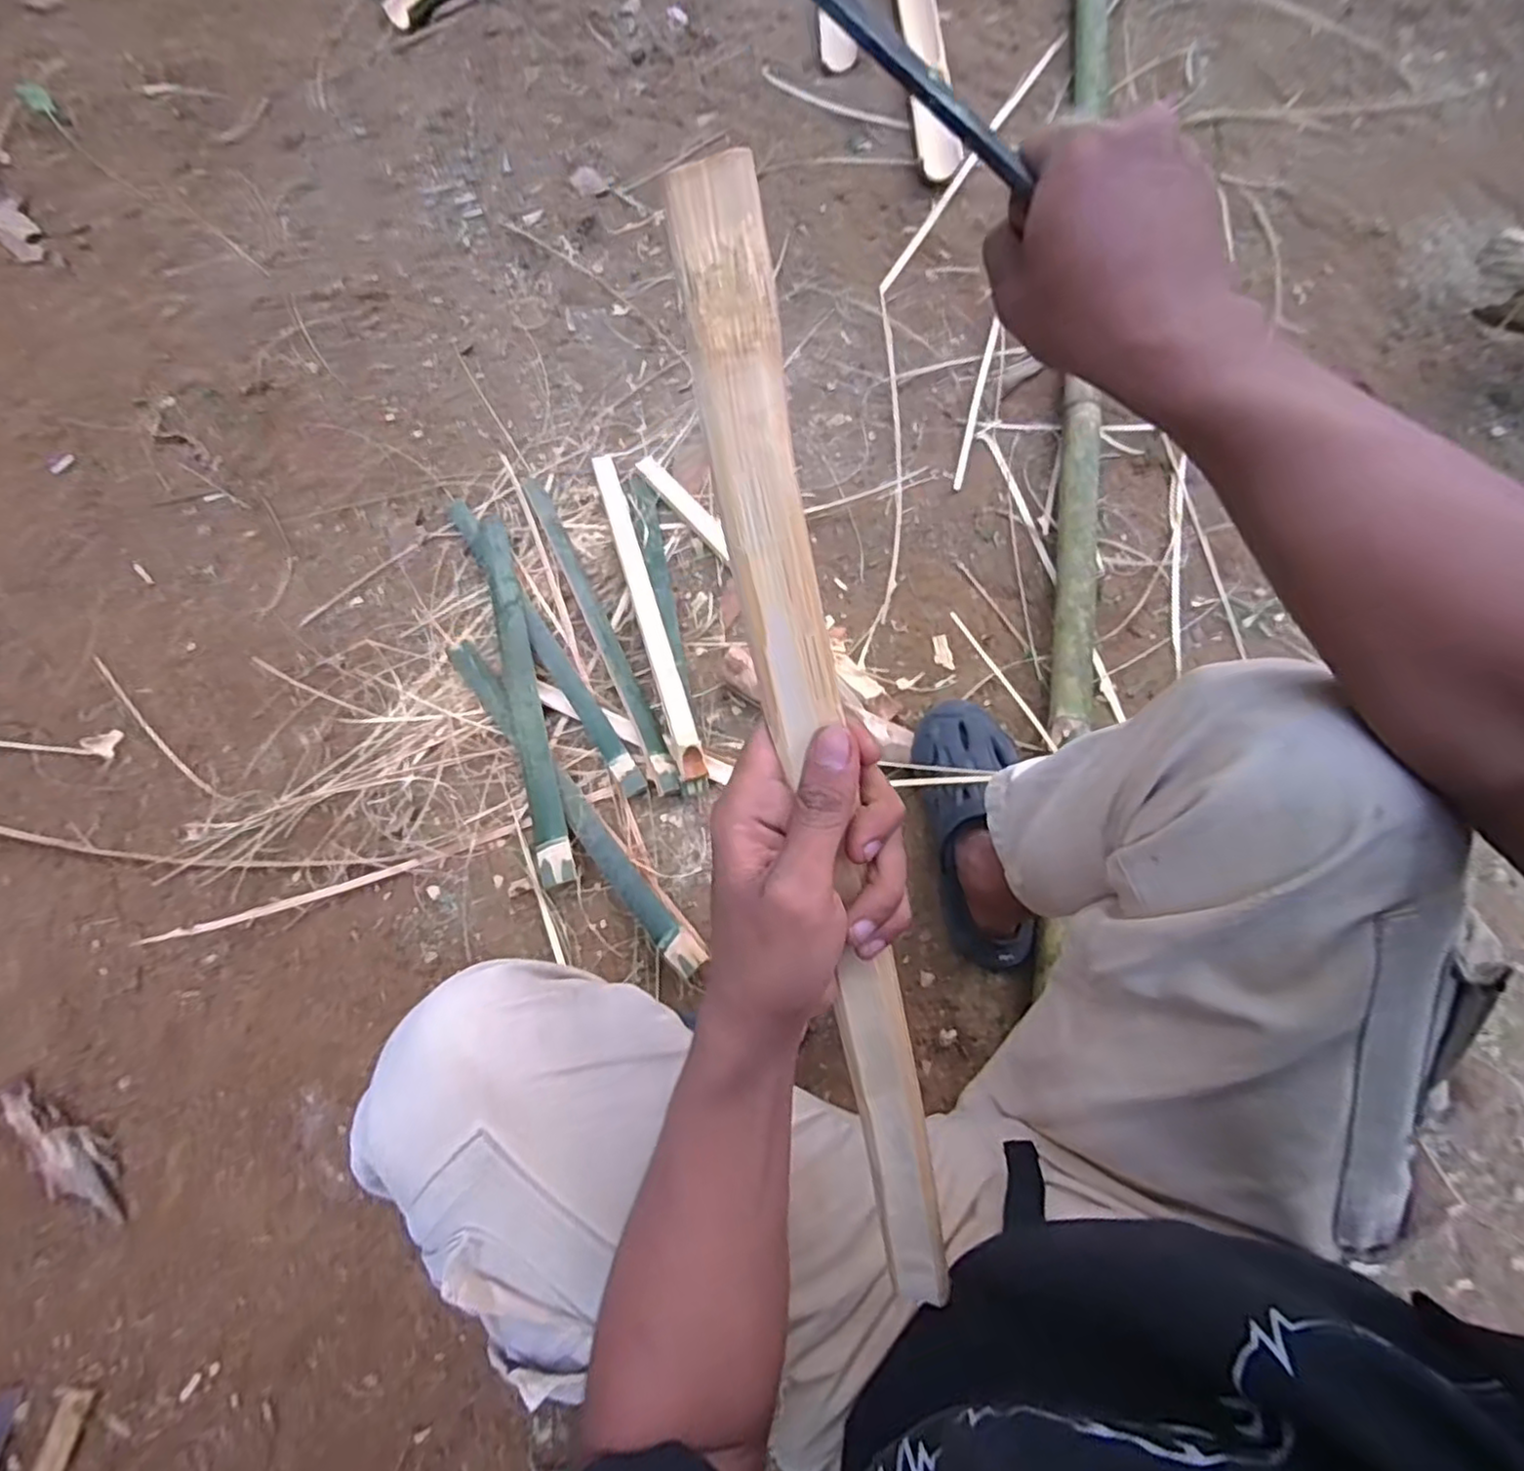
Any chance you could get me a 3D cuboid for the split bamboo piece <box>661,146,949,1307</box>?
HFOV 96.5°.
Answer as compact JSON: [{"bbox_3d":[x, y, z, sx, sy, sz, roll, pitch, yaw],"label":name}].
[{"bbox_3d":[0.031,0.053,0.271,0.028,0.005,0.470,-10,108,8],"label":"split bamboo piece"}]

